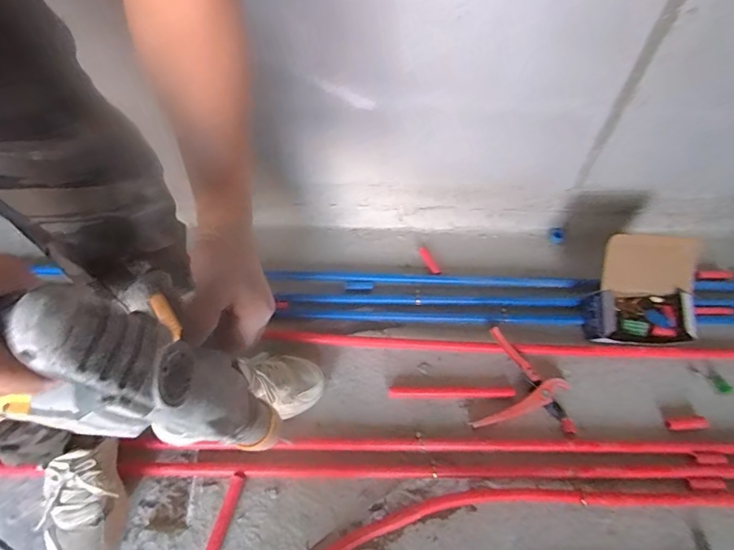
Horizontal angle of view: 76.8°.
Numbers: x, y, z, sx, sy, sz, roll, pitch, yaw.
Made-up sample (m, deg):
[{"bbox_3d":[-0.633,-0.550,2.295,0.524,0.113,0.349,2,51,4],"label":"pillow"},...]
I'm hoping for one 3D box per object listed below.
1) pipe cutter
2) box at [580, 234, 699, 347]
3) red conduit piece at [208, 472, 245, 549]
[{"bbox_3d":[0.302,0.203,0.903,0.187,0.032,0.188,5,55,2],"label":"pipe cutter"},{"bbox_3d":[0.560,0.036,0.960,0.194,0.114,0.221,10,56,6],"label":"box"},{"bbox_3d":[-0.234,0.406,0.748,0.020,0.012,0.160,12,56,7],"label":"red conduit piece"}]

